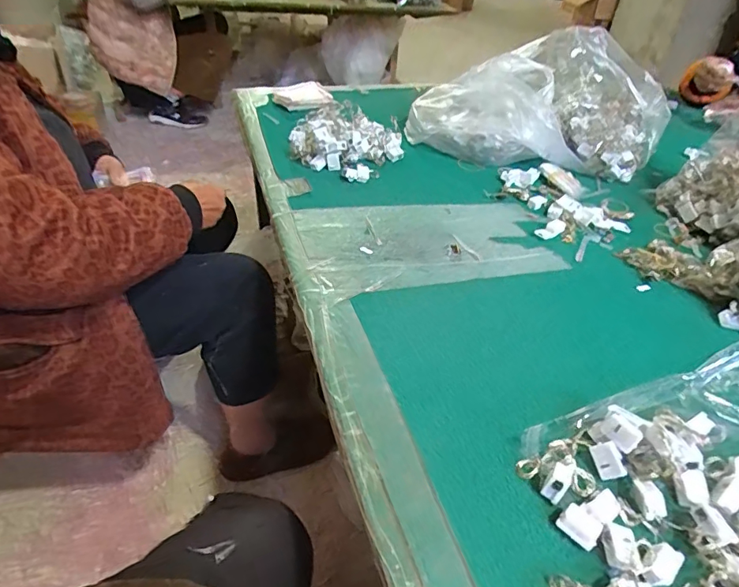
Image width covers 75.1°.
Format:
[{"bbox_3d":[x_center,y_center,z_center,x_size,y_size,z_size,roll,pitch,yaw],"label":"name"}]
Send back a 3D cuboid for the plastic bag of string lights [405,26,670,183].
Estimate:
[{"bbox_3d":[0.312,-0.354,0.882,0.444,0.186,0.273,2,39,-4],"label":"plastic bag of string lights"}]

